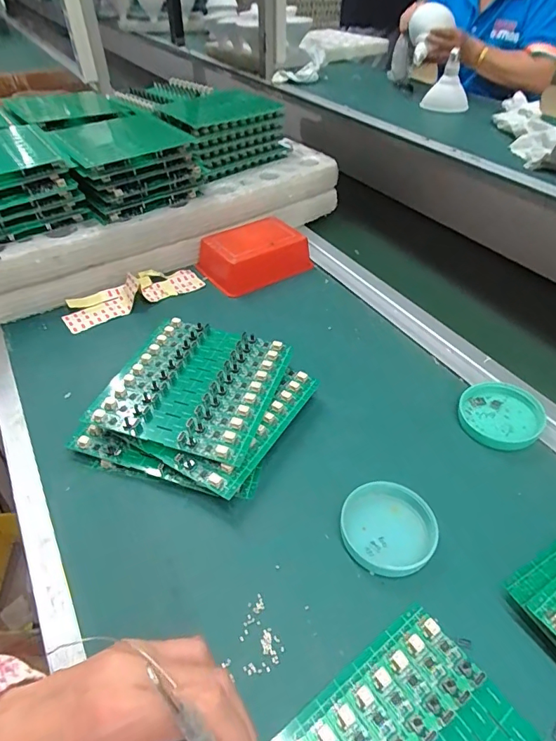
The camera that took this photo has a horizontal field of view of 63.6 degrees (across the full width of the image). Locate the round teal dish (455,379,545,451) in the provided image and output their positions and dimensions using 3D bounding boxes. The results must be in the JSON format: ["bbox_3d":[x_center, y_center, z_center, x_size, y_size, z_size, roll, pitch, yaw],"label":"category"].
[{"bbox_3d":[0.192,0.036,0.388,0.065,0.014,0.063,0,44,0],"label":"round teal dish"}]

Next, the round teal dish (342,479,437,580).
[{"bbox_3d":[0.077,0.109,0.314,0.063,0.012,0.062,0,44,0],"label":"round teal dish"}]

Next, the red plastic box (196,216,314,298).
[{"bbox_3d":[-0.031,-0.147,0.559,0.124,0.046,0.090,-26,49,-24],"label":"red plastic box"}]

